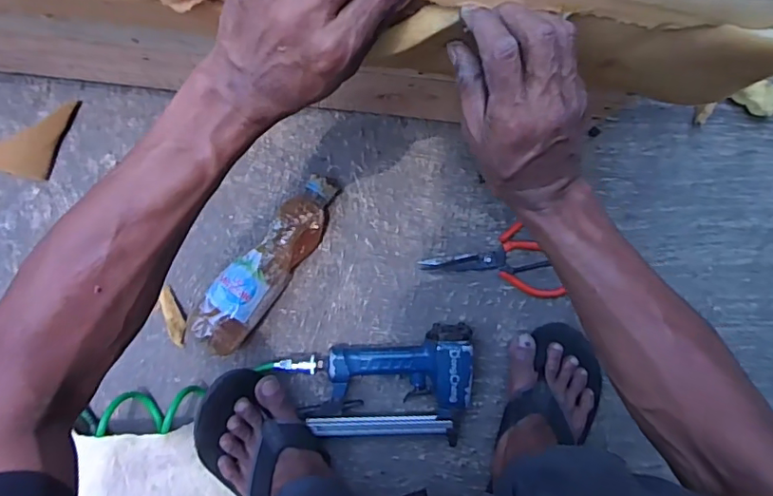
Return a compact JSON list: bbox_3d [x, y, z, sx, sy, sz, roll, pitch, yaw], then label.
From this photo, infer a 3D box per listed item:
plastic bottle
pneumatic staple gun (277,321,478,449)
[{"bbox_3d":[-0.136,0.015,0.631,0.064,0.070,0.236,37,88,-3],"label":"plastic bottle"},{"bbox_3d":[-0.002,0.170,0.646,0.223,0.053,0.137,-6,90,-3],"label":"pneumatic staple gun"}]

